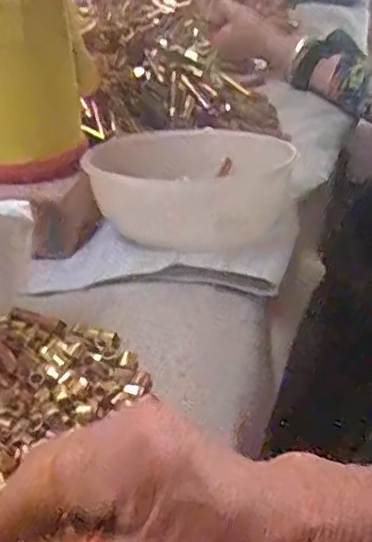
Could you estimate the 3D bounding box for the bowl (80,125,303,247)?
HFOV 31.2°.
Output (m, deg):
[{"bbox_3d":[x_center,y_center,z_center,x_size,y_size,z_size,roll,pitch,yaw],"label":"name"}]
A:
[{"bbox_3d":[0.003,-0.064,0.508,0.143,0.068,0.142,-2,34,1],"label":"bowl"}]

